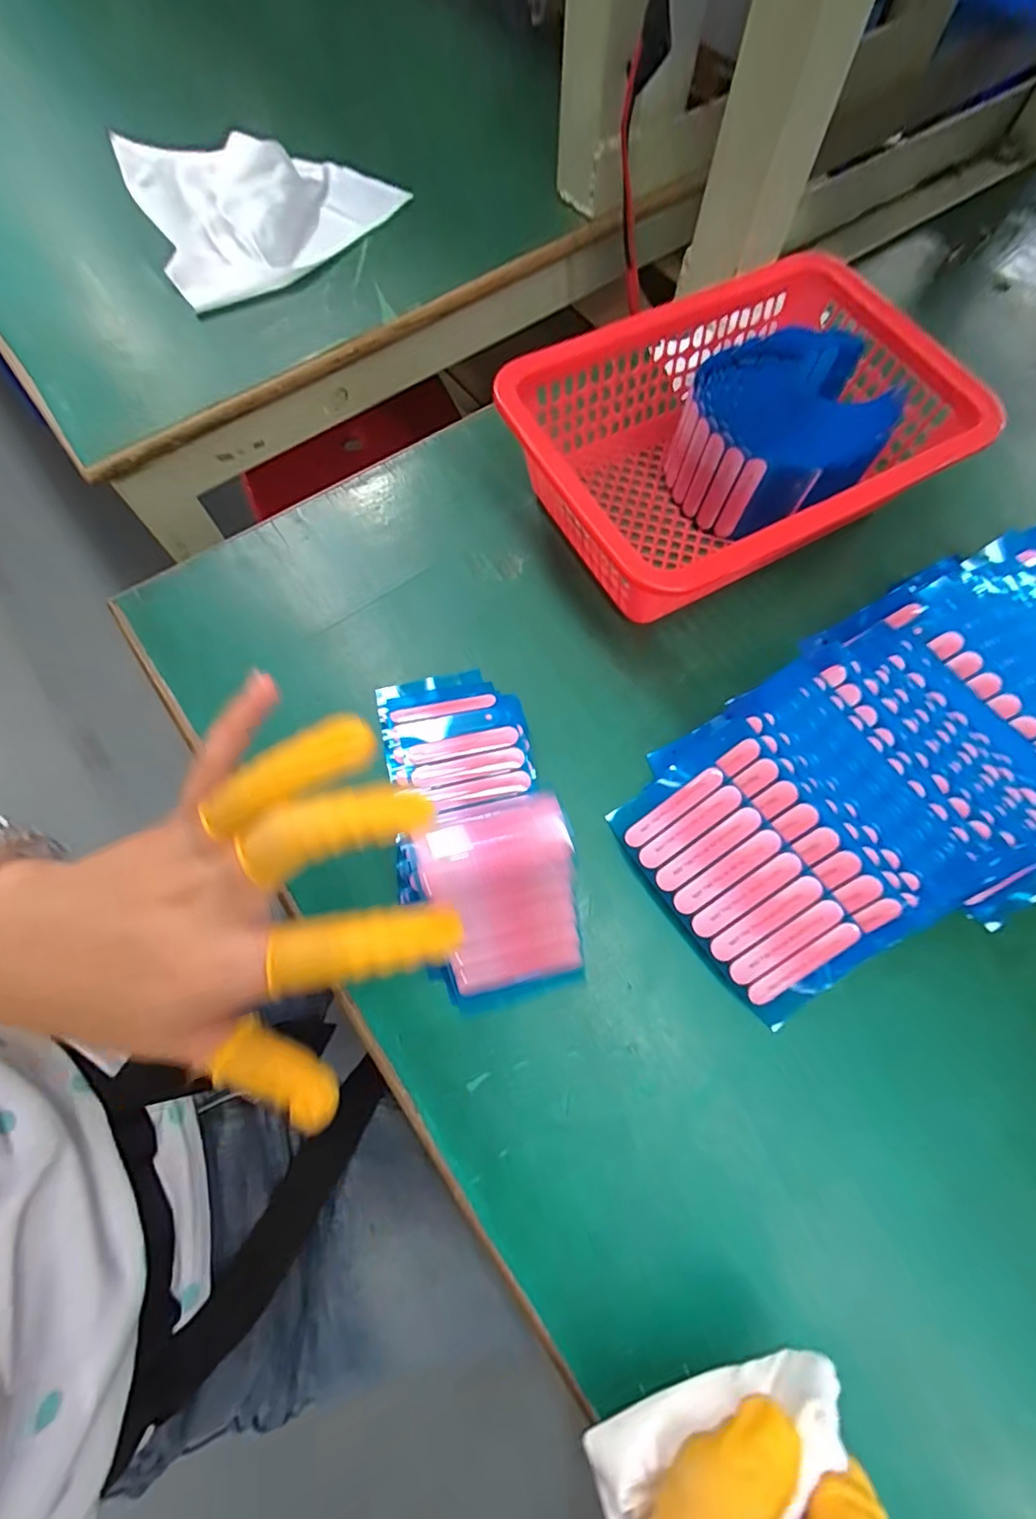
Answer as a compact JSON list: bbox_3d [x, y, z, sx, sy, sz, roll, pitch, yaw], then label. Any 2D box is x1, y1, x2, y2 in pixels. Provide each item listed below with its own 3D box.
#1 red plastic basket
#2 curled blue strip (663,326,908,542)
[{"bbox_3d":[0.116,-0.168,0.307,0.224,0.064,0.155,-30,73,-12],"label":"red plastic basket"},{"bbox_3d":[0.145,-0.179,0.315,0.098,0.057,0.116,40,73,12],"label":"curled blue strip"}]

